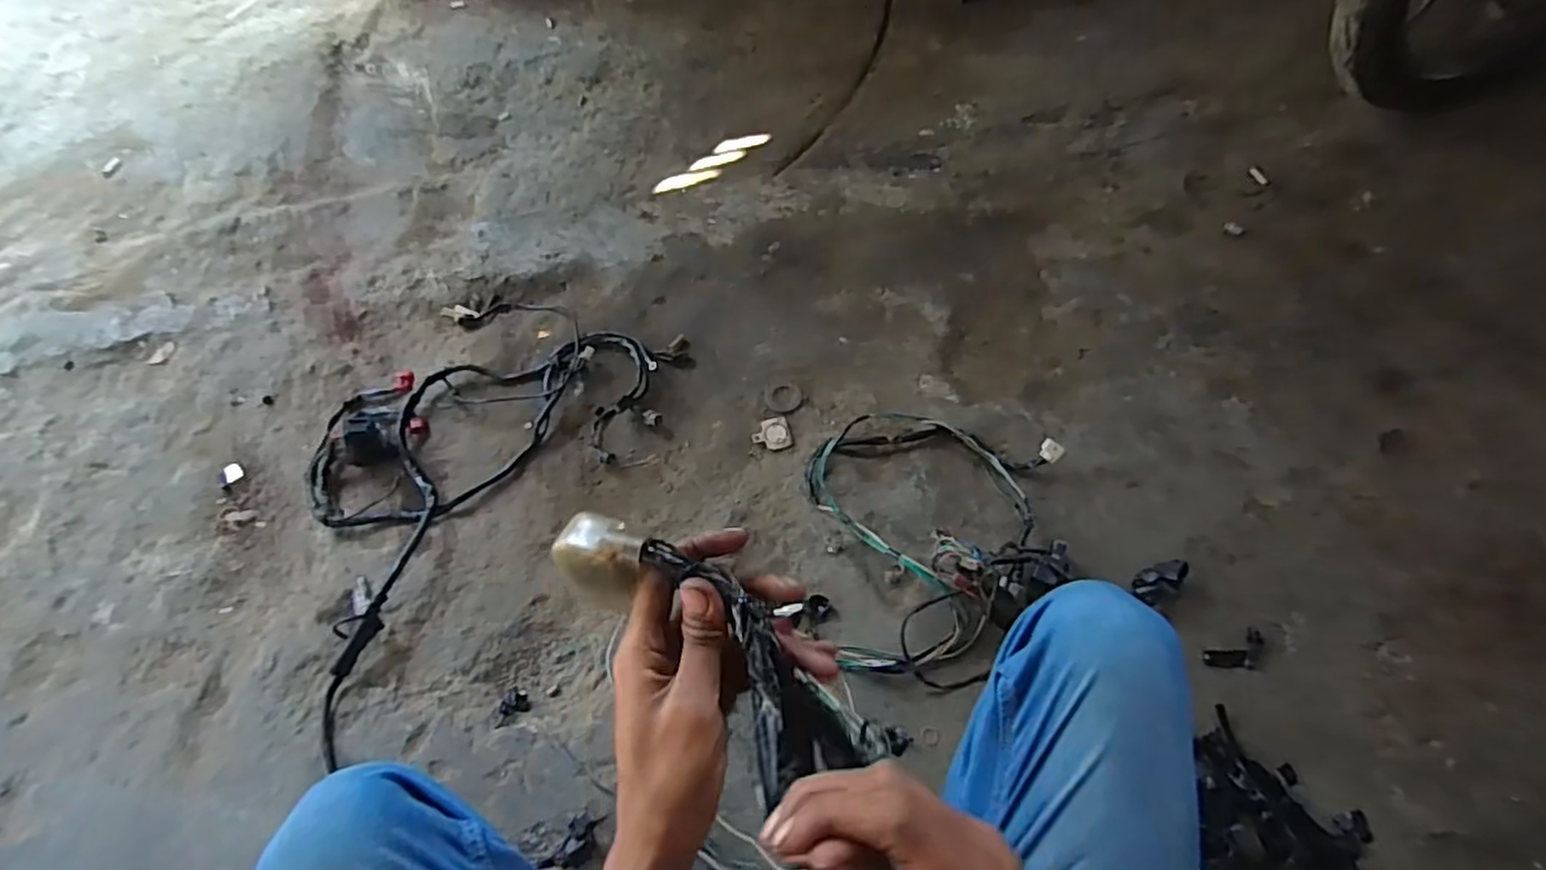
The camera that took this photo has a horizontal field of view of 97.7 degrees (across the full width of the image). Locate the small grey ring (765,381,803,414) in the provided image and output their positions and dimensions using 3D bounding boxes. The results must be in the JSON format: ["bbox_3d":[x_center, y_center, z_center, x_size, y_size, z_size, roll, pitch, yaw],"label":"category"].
[{"bbox_3d":[0.016,-0.056,1.010,0.054,0.004,0.056,-2,61,3],"label":"small grey ring"}]

